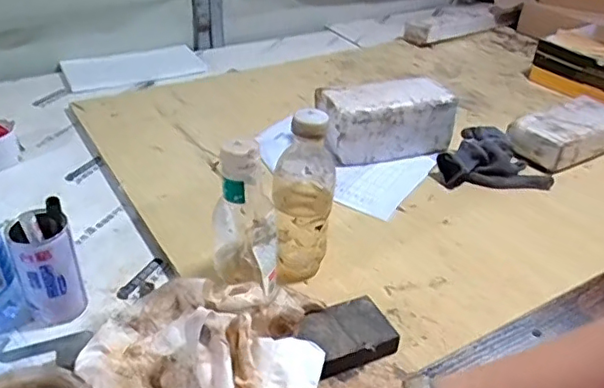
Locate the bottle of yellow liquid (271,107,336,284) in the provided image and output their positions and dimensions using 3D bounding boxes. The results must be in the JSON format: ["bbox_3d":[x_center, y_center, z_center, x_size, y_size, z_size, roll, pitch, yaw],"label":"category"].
[{"bbox_3d":[0.001,0.005,0.685,0.070,0.216,0.060,4,33,1],"label":"bottle of yellow liquid"}]

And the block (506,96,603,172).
[{"bbox_3d":[0.473,-0.105,1.013,0.229,0.067,0.116,-15,37,-26],"label":"block"}]

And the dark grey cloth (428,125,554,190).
[{"bbox_3d":[0.314,-0.045,0.926,0.165,0.053,0.145,24,39,29],"label":"dark grey cloth"}]

